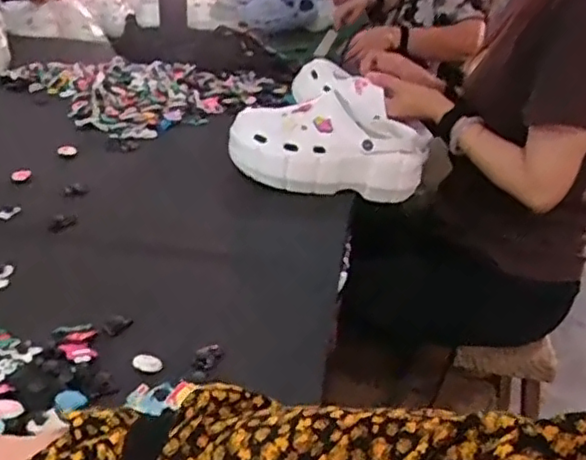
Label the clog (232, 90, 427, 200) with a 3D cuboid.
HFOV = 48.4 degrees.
[{"bbox_3d":[0.042,-0.109,0.900,0.258,0.115,0.104,0,28,-9],"label":"clog"}]

